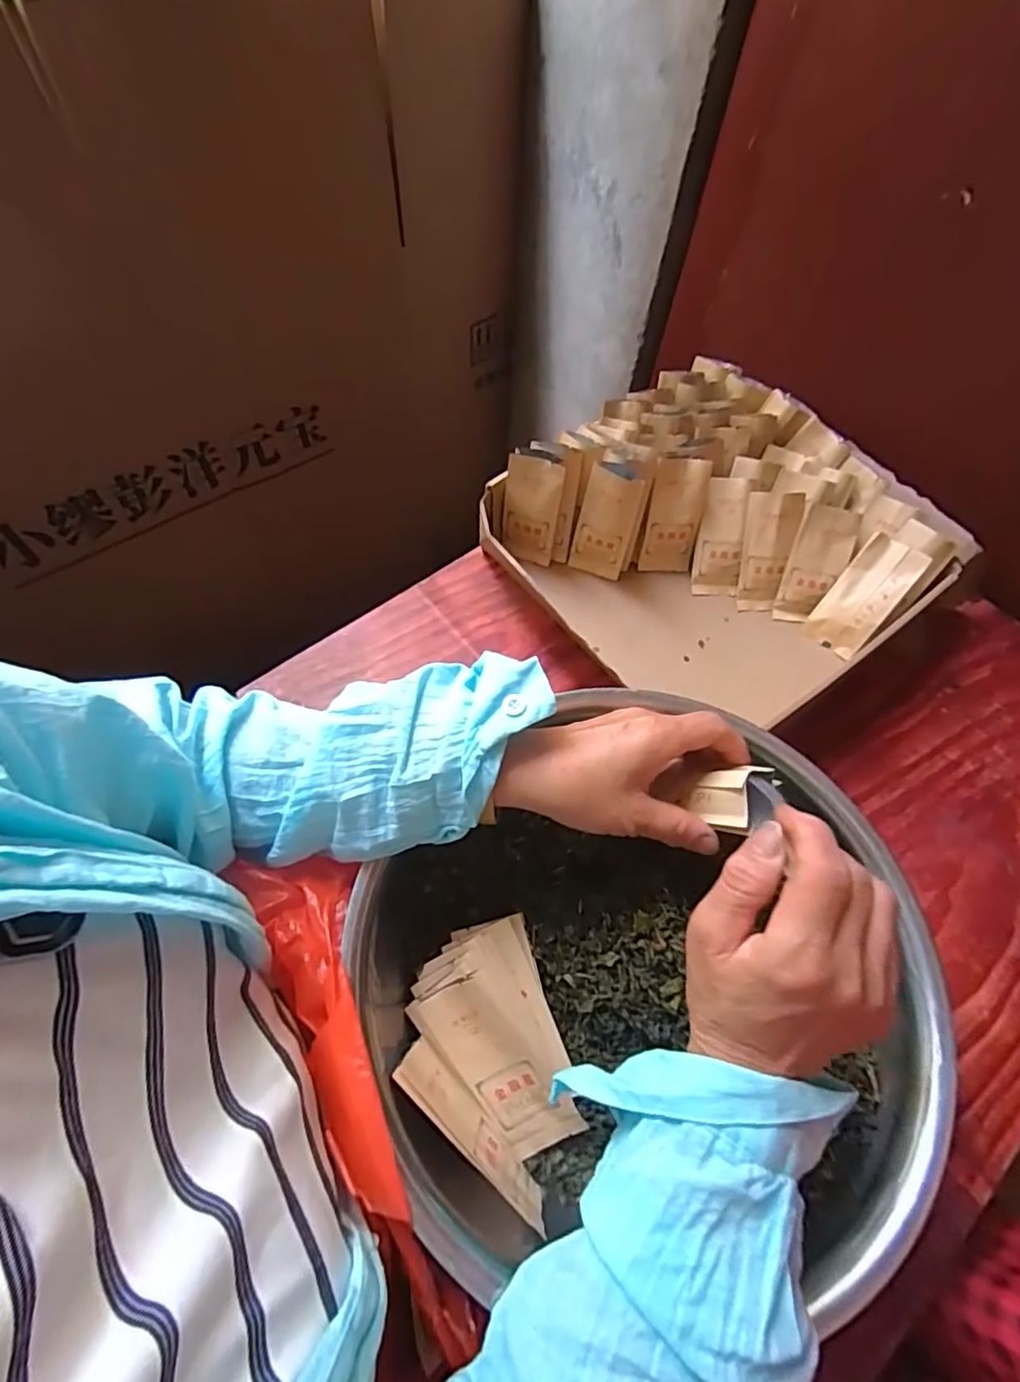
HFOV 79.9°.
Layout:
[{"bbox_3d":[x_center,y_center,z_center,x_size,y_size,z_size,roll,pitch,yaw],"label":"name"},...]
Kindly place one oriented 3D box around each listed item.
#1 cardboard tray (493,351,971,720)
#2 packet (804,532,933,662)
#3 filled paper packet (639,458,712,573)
[{"bbox_3d":[0.185,-0.133,0.559,0.310,0.099,0.321,-35,69,-19],"label":"cardboard tray"},{"bbox_3d":[0.317,-0.084,0.549,0.051,0.106,0.013,38,22,16],"label":"packet"},{"bbox_3d":[0.155,-0.162,0.575,0.050,0.107,0.009,3,35,-1],"label":"filled paper packet"}]

